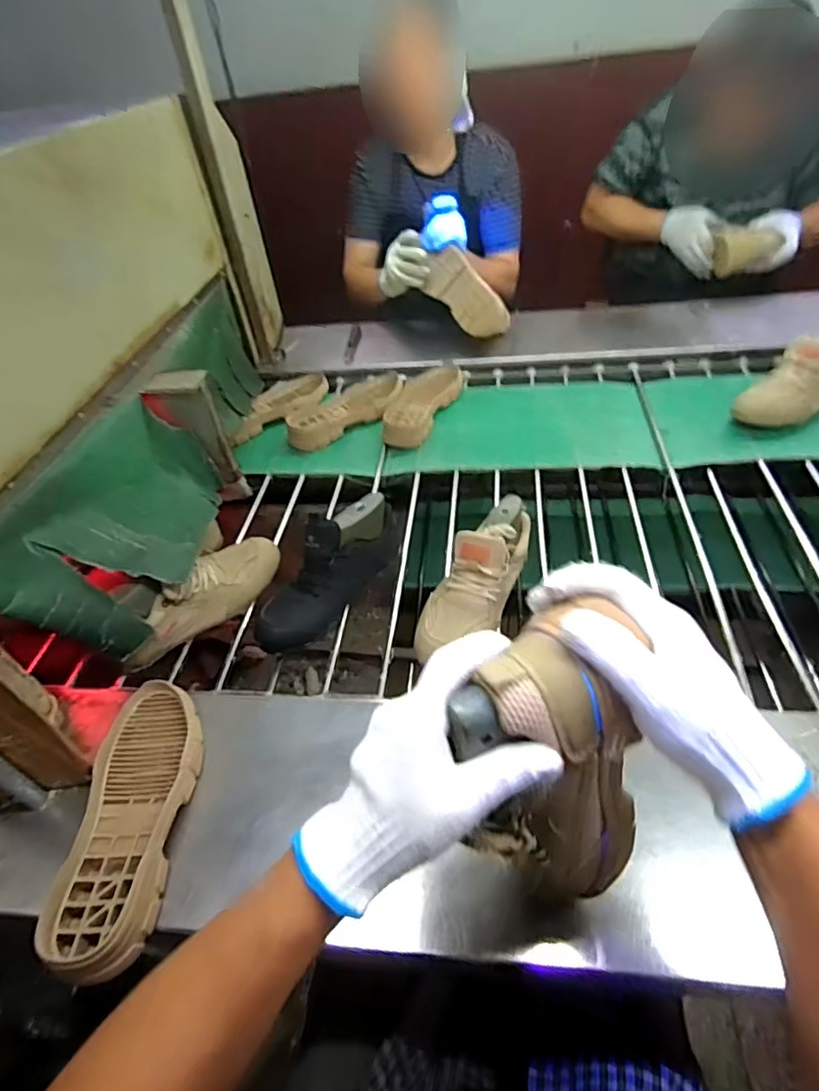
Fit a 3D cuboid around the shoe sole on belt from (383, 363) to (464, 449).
[{"bbox_3d":[0.025,-0.284,1.128,0.106,0.044,0.264,15,50,21],"label":"shoe sole on belt"}]

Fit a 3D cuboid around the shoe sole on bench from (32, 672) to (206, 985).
[{"bbox_3d":[-0.270,0.257,0.560,0.101,0.032,0.278,-9,45,-2],"label":"shoe sole on bench"}]

